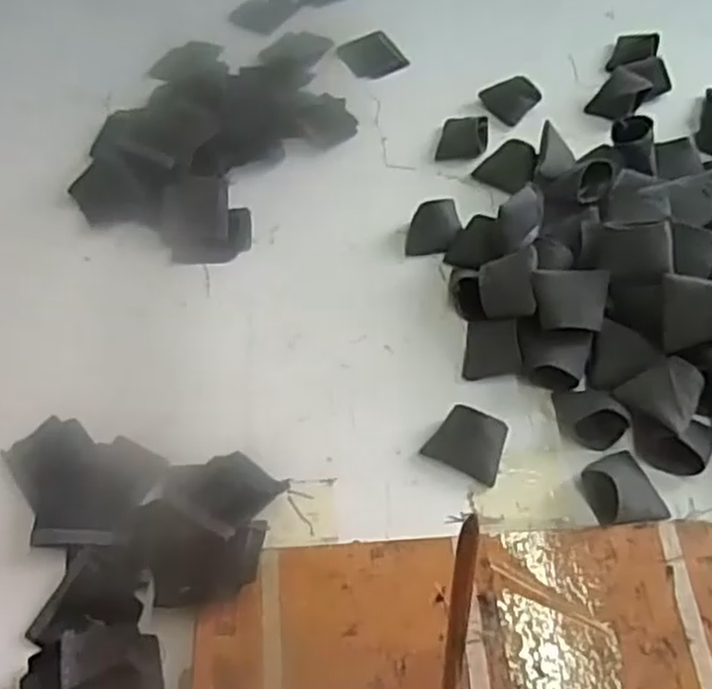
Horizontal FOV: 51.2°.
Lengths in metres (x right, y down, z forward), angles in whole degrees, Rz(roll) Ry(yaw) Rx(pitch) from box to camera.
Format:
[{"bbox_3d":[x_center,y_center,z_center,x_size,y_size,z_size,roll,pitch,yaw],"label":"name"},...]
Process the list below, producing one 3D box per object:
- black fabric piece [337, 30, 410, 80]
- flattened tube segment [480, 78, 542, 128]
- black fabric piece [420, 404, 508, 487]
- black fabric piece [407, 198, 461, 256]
[{"bbox_3d":[0.014,-0.252,0.650,0.050,0.005,0.055,-25,58,-13],"label":"black fabric piece"},{"bbox_3d":[0.123,-0.199,0.598,0.032,0.020,0.043,-30,59,-17],"label":"flattened tube segment"},{"bbox_3d":[0.065,0.056,0.428,0.042,0.025,0.033,23,60,18],"label":"black fabric piece"},{"bbox_3d":[0.054,-0.082,0.520,0.037,0.007,0.037,-4,93,8],"label":"black fabric piece"}]

